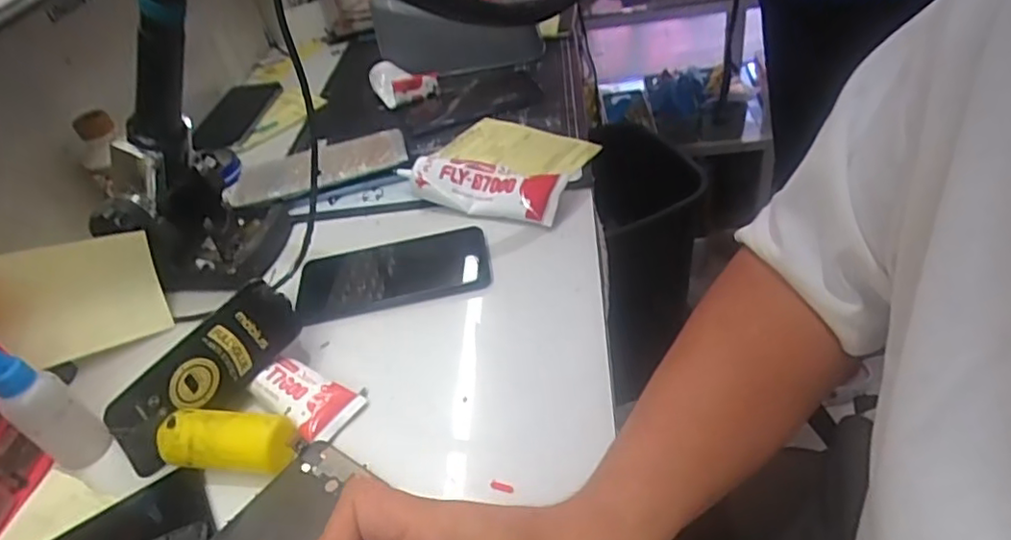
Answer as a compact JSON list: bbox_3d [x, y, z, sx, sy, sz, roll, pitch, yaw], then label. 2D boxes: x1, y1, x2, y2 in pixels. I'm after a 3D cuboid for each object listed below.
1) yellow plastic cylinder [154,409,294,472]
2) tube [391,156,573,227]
[{"bbox_3d":[-0.177,0.108,0.397,0.083,0.027,0.033,-4,42,9],"label":"yellow plastic cylinder"},{"bbox_3d":[-0.030,-0.075,0.576,0.170,0.035,0.051,10,45,22],"label":"tube"}]

